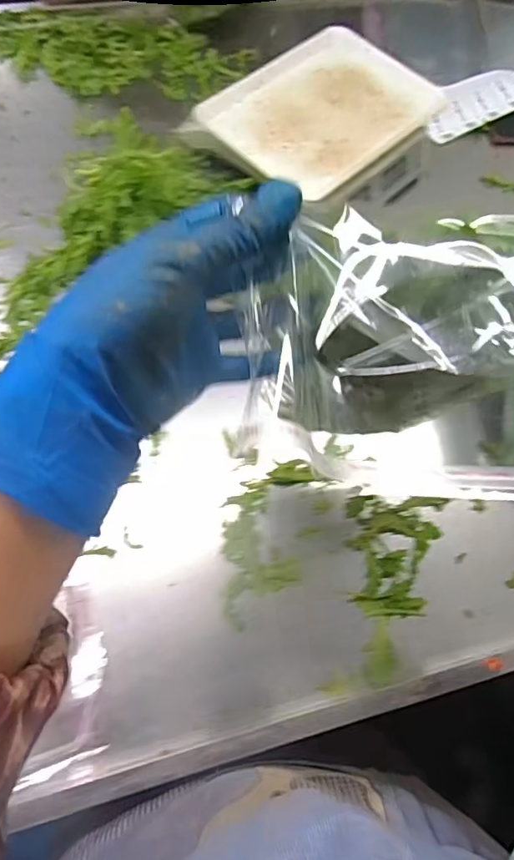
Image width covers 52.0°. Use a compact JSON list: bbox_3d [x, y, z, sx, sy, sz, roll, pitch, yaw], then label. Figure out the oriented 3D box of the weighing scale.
[{"bbox_3d":[0.089,-0.396,0.703,0.232,0.098,0.259,42,72,13],"label":"weighing scale"}]

